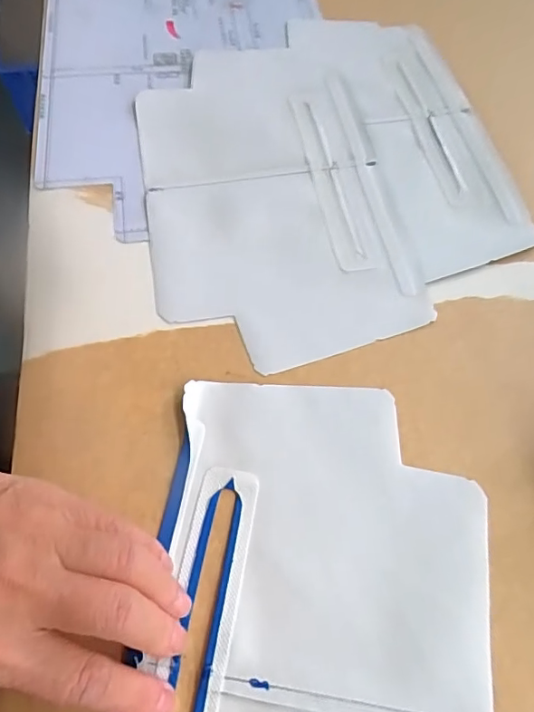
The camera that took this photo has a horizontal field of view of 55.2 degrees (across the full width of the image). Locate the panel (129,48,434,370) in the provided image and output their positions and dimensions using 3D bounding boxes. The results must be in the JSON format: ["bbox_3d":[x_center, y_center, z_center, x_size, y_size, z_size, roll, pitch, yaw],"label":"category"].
[{"bbox_3d":[0.000,-0.125,0.371,0.171,0.006,0.282,-9,65,-5],"label":"panel"}]

